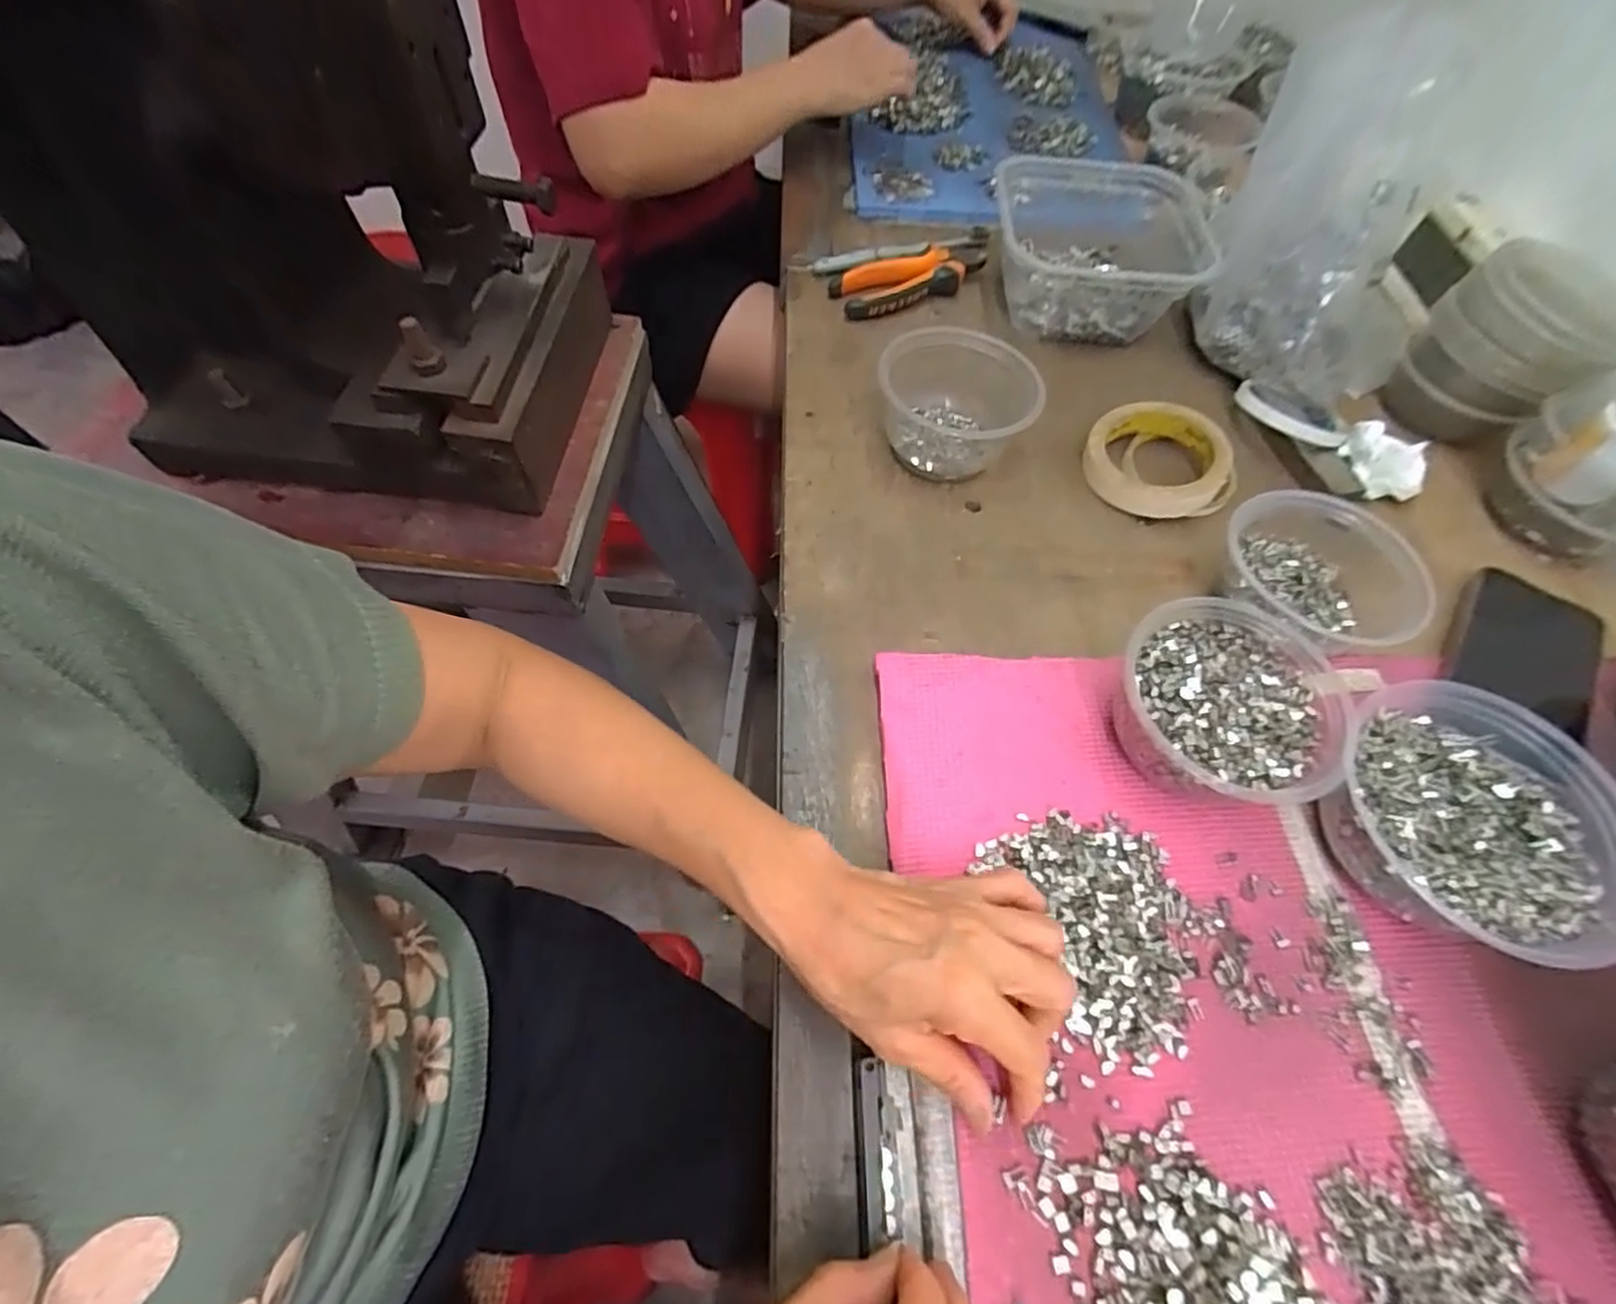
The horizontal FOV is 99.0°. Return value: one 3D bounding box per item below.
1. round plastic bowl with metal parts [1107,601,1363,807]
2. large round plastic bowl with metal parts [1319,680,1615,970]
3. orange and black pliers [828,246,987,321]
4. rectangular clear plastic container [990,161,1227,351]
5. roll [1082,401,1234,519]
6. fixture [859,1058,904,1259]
[{"bbox_3d":[0.228,0.031,0.385,0.115,0.062,0.108,1,58,-2],"label":"round plastic bowl with metal parts"},{"bbox_3d":[0.339,0.090,0.359,0.132,0.058,0.134,1,58,-2],"label":"large round plastic bowl with metal parts"},{"bbox_3d":[0.095,-0.334,0.622,0.144,0.032,0.060,-15,62,-12],"label":"orange and black pliers"},{"bbox_3d":[0.254,-0.352,0.609,0.185,0.074,0.171,8,60,1],"label":"rectangular clear plastic container"},{"bbox_3d":[0.258,-0.145,0.517,0.093,0.039,0.094,1,58,-2],"label":"roll"},{"bbox_3d":[0.031,0.205,0.286,0.016,0.005,0.061,0,58,-3],"label":"fixture"}]

